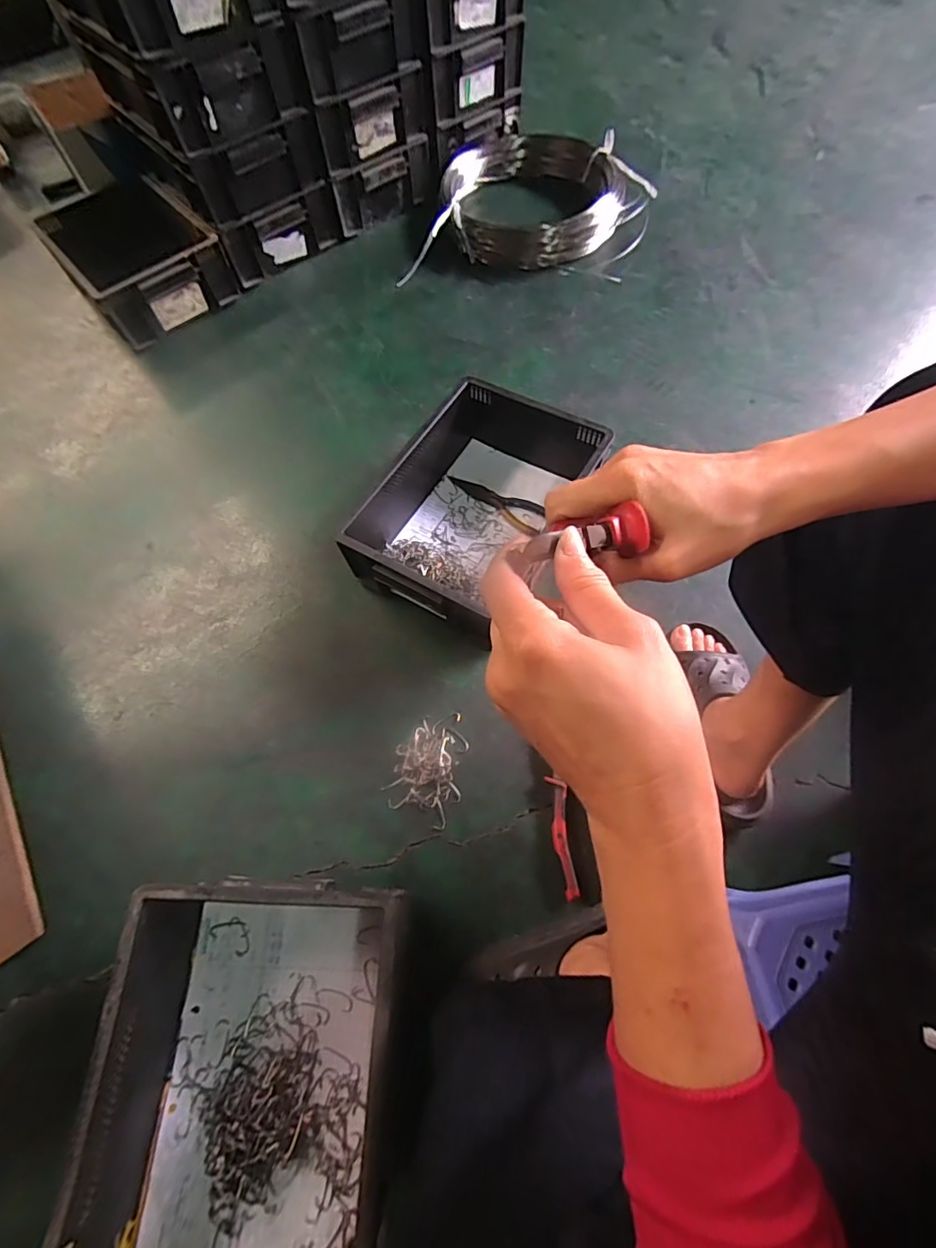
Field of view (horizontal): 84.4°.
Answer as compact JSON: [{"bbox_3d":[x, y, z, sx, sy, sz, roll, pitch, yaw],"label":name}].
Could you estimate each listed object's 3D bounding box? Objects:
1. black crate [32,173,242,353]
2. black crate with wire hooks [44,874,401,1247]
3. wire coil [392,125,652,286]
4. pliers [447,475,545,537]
[{"bbox_3d":[-0.650,-0.723,1.028,0.250,0.120,0.332,-36,69,-14],"label":"black crate"},{"bbox_3d":[-0.191,0.420,0.466,0.243,0.136,0.330,1,65,2],"label":"black crate with wire hooks"},{"bbox_3d":[0.142,-0.872,1.073,0.451,0.068,0.429,10,66,7],"label":"wire coil"},{"bbox_3d":[0.044,-0.193,0.797,0.170,0.010,0.045,34,71,16],"label":"pliers"}]

